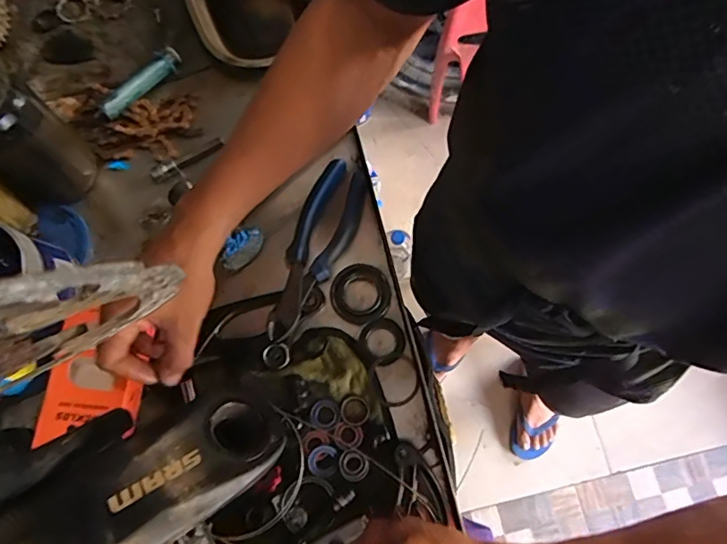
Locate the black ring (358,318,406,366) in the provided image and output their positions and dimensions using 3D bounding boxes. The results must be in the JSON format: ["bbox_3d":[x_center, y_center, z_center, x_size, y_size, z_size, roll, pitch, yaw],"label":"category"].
[{"bbox_3d":[0.019,0.070,0.523,0.045,0.014,0.045,0,76,1],"label":"black ring"}]

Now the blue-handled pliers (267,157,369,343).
[{"bbox_3d":[-0.050,-0.023,0.535,0.059,0.020,0.194,22,77,7],"label":"blue-handled pliers"}]

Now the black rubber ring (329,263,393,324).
[{"bbox_3d":[-0.003,0.022,0.530,0.061,0.011,0.059,0,76,1],"label":"black rubber ring"}]

